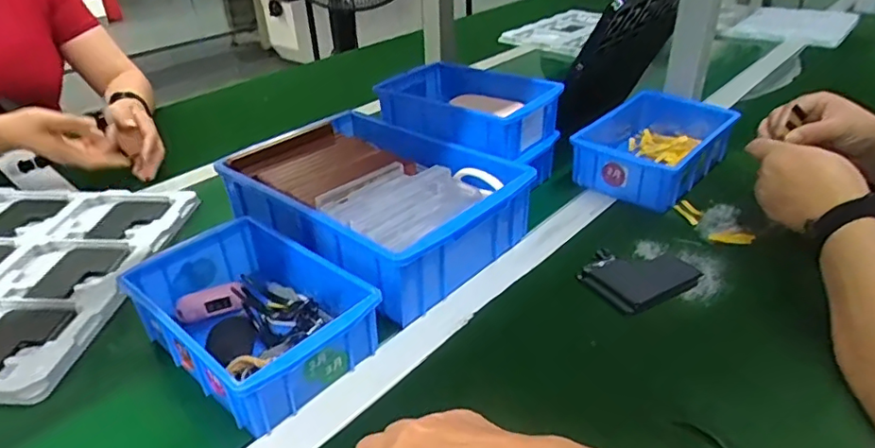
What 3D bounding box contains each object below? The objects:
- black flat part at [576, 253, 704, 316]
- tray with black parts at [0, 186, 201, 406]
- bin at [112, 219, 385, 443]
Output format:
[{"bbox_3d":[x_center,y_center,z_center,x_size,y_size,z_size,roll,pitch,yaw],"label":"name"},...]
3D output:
[{"bbox_3d":[0.207,0.054,0.589,0.124,0.014,0.073,-19,35,-26],"label":"black flat part"},{"bbox_3d":[-0.451,0.048,0.590,0.292,0.016,0.329,0,31,4],"label":"tray with black parts"},{"bbox_3d":[-0.161,0.082,0.499,0.196,0.078,0.130,23,40,35],"label":"bin"}]

